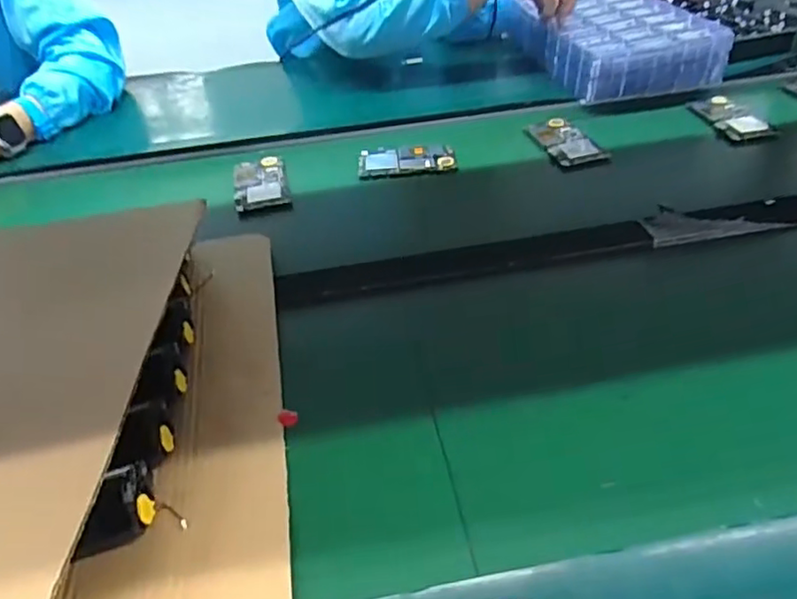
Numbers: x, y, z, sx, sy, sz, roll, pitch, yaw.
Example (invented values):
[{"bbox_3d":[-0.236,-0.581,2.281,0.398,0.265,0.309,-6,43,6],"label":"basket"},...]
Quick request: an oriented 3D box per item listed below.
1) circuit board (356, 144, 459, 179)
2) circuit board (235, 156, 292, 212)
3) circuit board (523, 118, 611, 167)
[{"bbox_3d":[0.010,-0.182,0.801,0.123,0.010,0.060,-7,42,-4],"label":"circuit board"},{"bbox_3d":[-0.174,-0.149,0.782,0.065,0.009,0.108,-12,42,-9],"label":"circuit board"},{"bbox_3d":[0.218,-0.211,0.815,0.071,0.011,0.127,-14,43,-12],"label":"circuit board"}]

